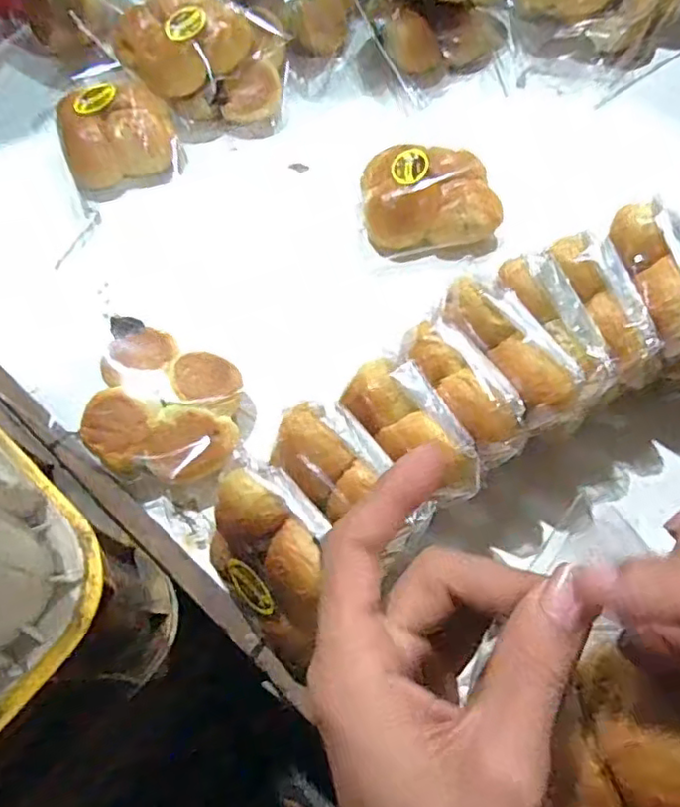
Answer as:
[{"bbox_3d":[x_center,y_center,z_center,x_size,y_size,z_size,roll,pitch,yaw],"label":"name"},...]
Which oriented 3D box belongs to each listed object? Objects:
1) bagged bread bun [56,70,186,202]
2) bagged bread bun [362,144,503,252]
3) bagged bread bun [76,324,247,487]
[{"bbox_3d":[-0.205,-0.246,0.567,0.103,0.047,0.106,-19,65,-5],"label":"bagged bread bun"},{"bbox_3d":[0.077,-0.175,0.517,0.111,0.042,0.079,1,65,4],"label":"bagged bread bun"},{"bbox_3d":[-0.126,0.002,0.442,0.104,0.049,0.107,-1,65,3],"label":"bagged bread bun"}]

